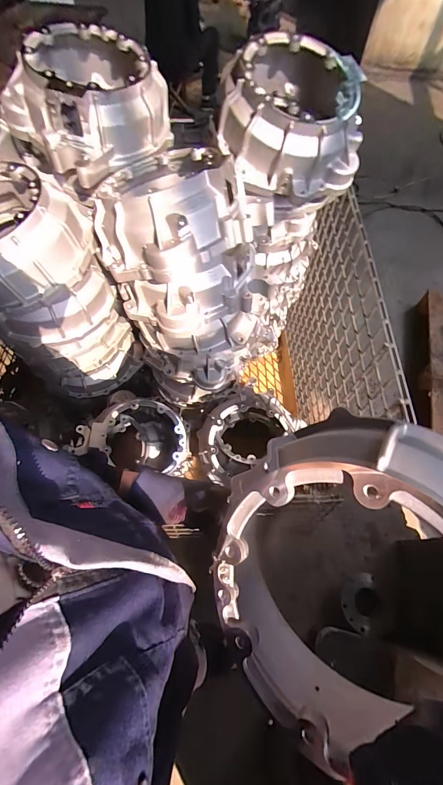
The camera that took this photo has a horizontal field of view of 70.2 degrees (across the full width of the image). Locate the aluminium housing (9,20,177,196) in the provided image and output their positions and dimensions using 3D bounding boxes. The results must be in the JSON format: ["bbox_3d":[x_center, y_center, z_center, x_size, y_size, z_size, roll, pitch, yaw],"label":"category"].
[{"bbox_3d":[-0.284,-0.619,0.689,0.299,0.187,0.299,38,69,17],"label":"aluminium housing"}]

